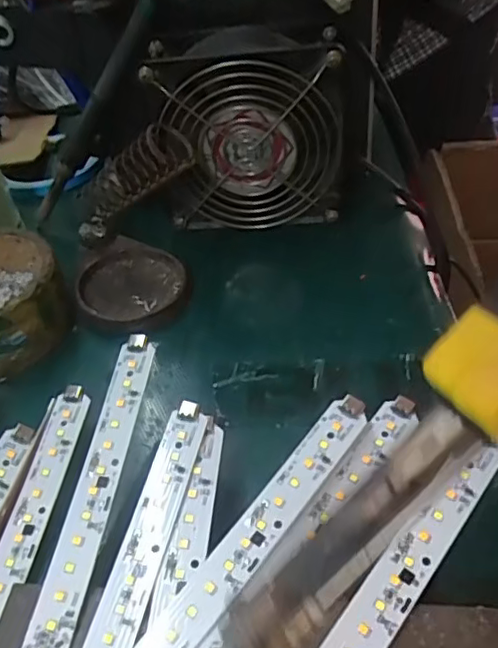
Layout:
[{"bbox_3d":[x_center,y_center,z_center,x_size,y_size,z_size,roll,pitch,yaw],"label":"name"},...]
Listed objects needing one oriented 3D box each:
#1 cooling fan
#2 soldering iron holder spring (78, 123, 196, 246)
[{"bbox_3d":[0.005,-0.117,0.364,0.117,0.113,0.045,-1,44,5],"label":"cooling fan"},{"bbox_3d":[-0.075,-0.082,0.351,0.093,0.028,0.025,-36,38,25],"label":"soldering iron holder spring"}]

